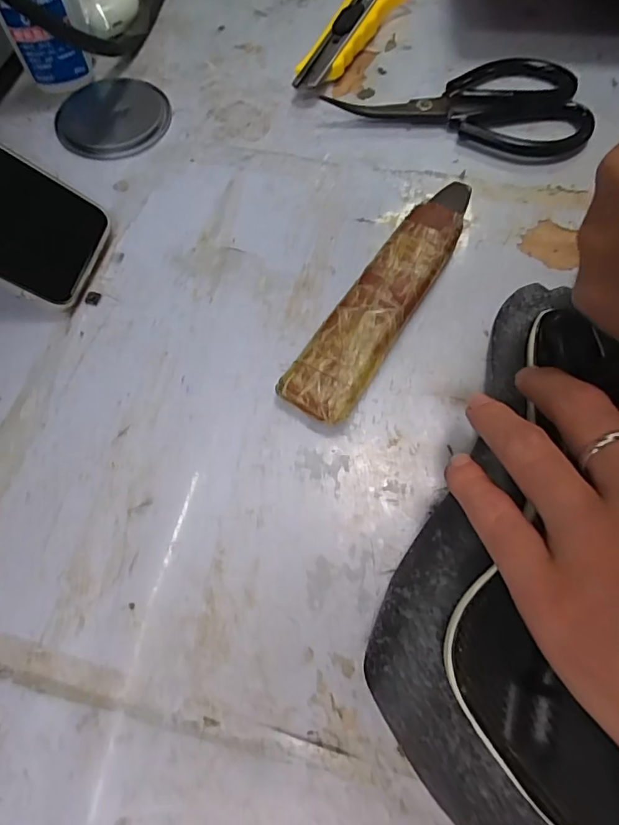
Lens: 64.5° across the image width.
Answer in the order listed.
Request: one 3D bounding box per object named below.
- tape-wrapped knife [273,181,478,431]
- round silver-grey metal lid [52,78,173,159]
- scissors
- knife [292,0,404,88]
[{"bbox_3d":[0.049,-0.072,0.289,0.038,0.019,0.185,31,70,13],"label":"tape-wrapped knife"},{"bbox_3d":[-0.143,-0.217,0.358,0.078,0.005,0.080,0,67,0],"label":"round silver-grey metal lid"},{"bbox_3d":[0.106,-0.222,0.352,0.172,0.014,0.094,1,67,0],"label":"scissors"},{"bbox_3d":[0.031,-0.297,0.382,0.037,0.022,0.147,32,70,13],"label":"knife"}]

